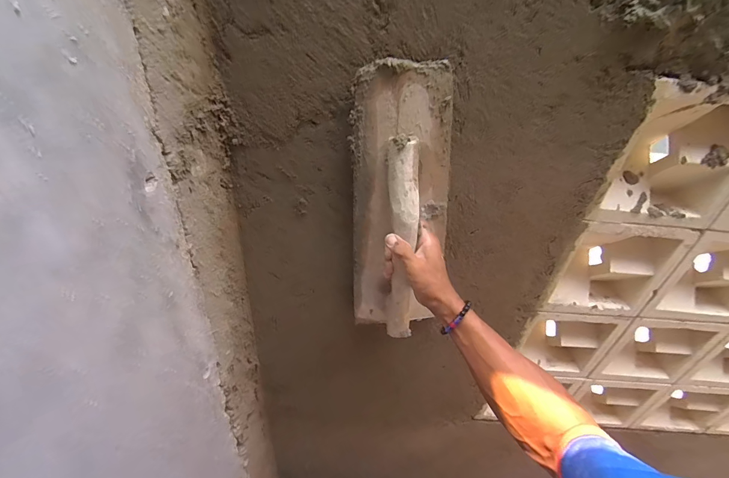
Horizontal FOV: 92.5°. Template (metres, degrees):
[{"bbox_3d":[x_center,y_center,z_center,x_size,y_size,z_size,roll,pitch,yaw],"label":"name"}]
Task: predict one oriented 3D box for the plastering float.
[{"bbox_3d":[0.059,-0.012,0.499,0.154,0.425,0.065,1,32,-4],"label":"plastering float"}]

